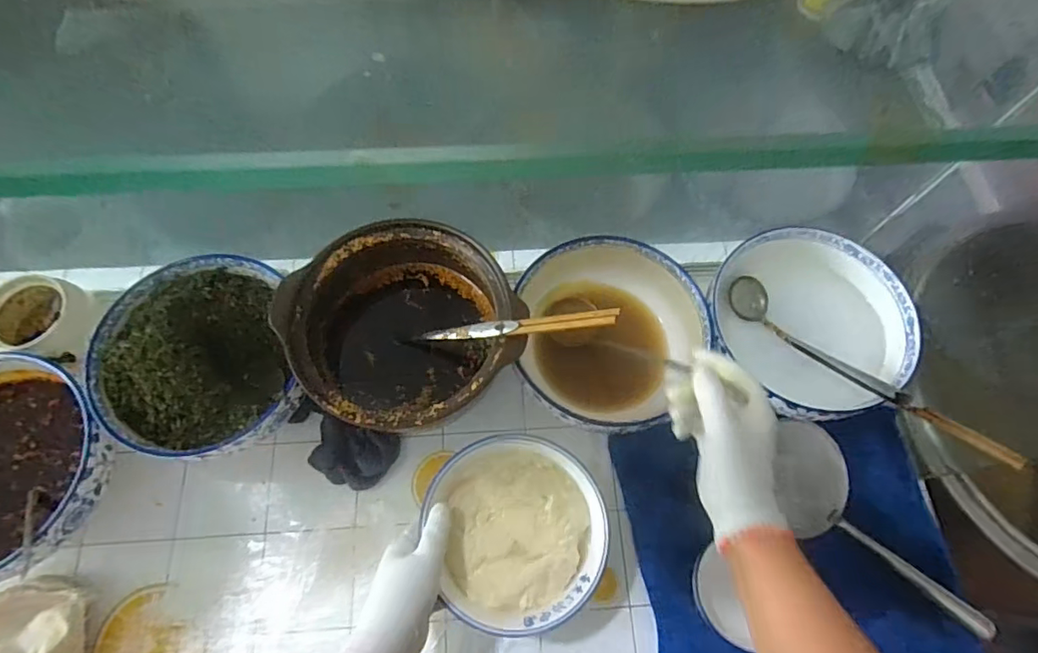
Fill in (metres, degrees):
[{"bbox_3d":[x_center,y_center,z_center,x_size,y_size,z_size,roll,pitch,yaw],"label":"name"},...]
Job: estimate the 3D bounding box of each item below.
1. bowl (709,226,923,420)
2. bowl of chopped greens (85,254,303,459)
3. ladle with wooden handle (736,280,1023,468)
[{"bbox_3d":[0.340,0.002,0.669,0.233,0.089,0.226,1,68,-2],"label":"bowl"},{"bbox_3d":[-0.358,0.042,0.638,0.211,0.100,0.233,-16,70,-8],"label":"bowl of chopped greens"},{"bbox_3d":[0.374,0.047,0.610,0.054,0.034,0.324,-35,51,-14],"label":"ladle with wooden handle"}]

